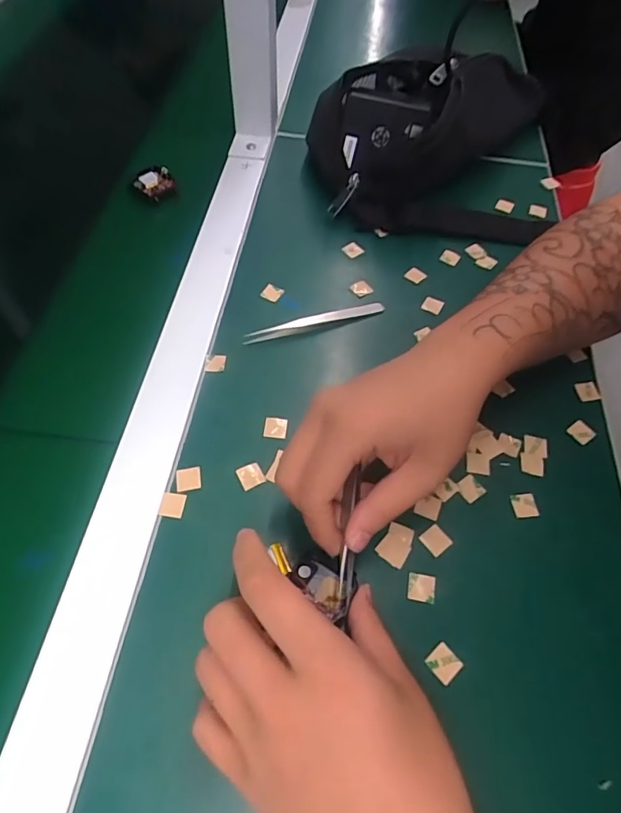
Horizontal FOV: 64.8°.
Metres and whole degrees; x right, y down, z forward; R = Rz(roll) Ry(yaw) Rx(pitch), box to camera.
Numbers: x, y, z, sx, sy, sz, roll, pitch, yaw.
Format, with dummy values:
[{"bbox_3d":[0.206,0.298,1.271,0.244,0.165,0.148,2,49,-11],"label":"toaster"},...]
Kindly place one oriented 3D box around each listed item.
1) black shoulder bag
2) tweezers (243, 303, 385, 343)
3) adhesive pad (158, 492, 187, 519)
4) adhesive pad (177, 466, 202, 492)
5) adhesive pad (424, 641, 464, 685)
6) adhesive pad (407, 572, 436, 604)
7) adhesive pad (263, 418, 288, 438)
[{"bbox_3d":[0.120,-0.273,0.477,0.233,0.092,0.215,8,57,1],"label":"black shoulder bag"},{"bbox_3d":[0.005,-0.069,0.390,0.117,0.007,0.013,-18,61,-13],"label":"tweezers"},{"bbox_3d":[-0.086,0.061,0.306,0.015,0.004,0.015,8,58,2],"label":"adhesive pad"},{"bbox_3d":[-0.079,0.047,0.317,0.015,0.004,0.016,-9,59,-8],"label":"adhesive pad"},{"bbox_3d":[0.073,0.139,0.266,0.016,0.004,0.016,-37,66,-22],"label":"adhesive pad"},{"bbox_3d":[0.066,0.106,0.287,0.015,0.004,0.015,9,58,3],"label":"adhesive pad"},{"bbox_3d":[-0.025,0.015,0.341,0.015,0.004,0.015,4,60,10],"label":"adhesive pad"}]

